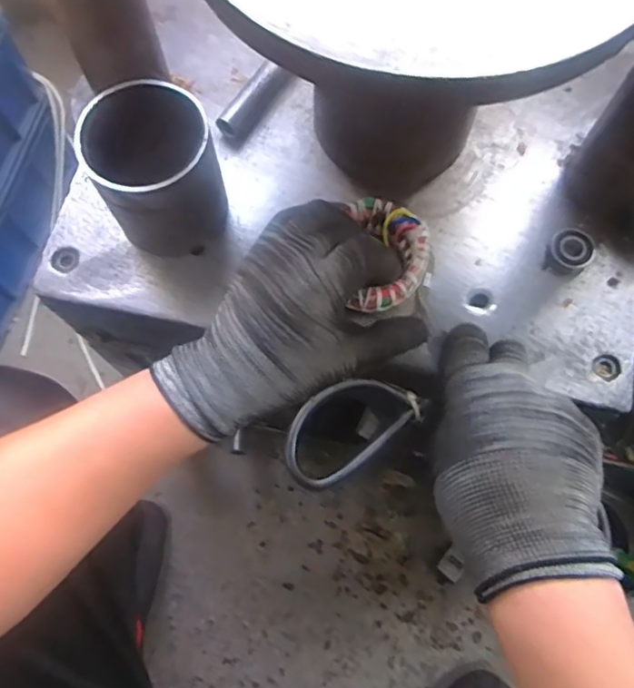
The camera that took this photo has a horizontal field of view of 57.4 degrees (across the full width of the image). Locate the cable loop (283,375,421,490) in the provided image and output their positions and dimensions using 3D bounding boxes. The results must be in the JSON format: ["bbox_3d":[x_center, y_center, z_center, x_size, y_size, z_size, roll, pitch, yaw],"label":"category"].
[{"bbox_3d":[0.018,0.046,0.333,0.085,0.021,0.046,-37,75,-11],"label":"cable loop"}]

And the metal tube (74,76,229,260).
[{"bbox_3d":[-0.114,-0.124,0.425,0.085,0.097,0.085,-14,72,-5],"label":"metal tube"}]

